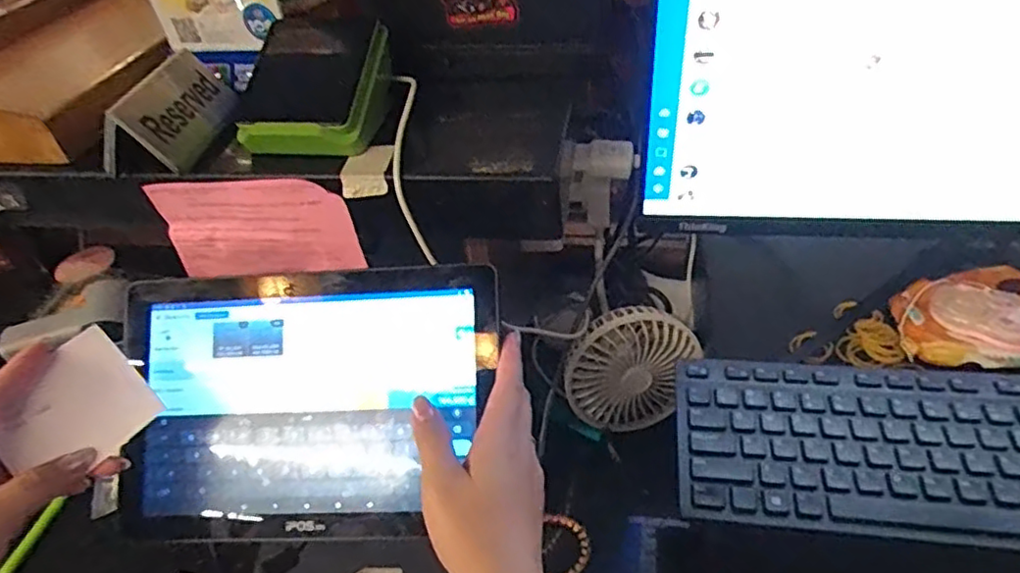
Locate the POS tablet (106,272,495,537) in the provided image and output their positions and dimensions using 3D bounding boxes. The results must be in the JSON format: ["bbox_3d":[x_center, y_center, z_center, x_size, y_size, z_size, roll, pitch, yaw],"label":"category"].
[{"bbox_3d":[-0.127,0.073,0.409,0.237,0.011,0.161,-3,83,4],"label":"POS tablet"}]

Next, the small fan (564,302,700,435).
[{"bbox_3d":[0.106,0.068,0.579,0.114,0.116,0.048,-10,22,-3],"label":"small fan"}]

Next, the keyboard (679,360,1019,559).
[{"bbox_3d":[0.328,0.108,0.401,0.424,0.019,0.129,3,43,12],"label":"keyboard"}]

